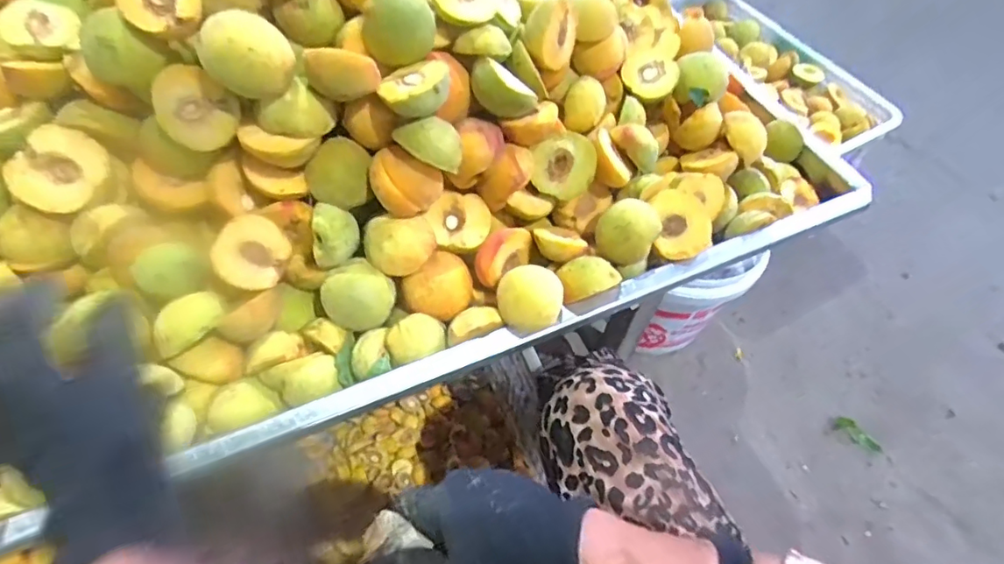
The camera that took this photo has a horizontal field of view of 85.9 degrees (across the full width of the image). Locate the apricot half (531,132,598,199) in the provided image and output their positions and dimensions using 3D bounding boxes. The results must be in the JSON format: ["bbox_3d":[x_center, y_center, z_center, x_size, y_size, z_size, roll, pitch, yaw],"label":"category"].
[{"bbox_3d":[0.061,-0.116,0.535,0.058,0.061,0.037,10,19,3],"label":"apricot half"}]

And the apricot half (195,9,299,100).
[{"bbox_3d":[-0.190,-0.170,0.404,0.064,0.034,0.057,20,89,-32],"label":"apricot half"}]

